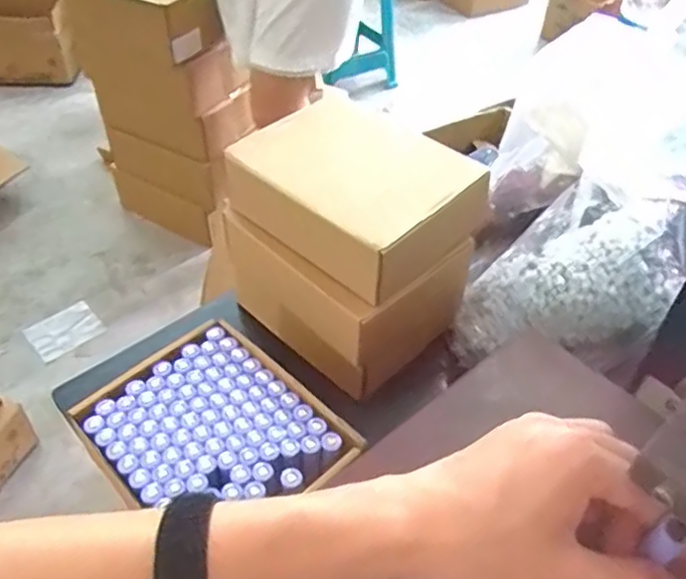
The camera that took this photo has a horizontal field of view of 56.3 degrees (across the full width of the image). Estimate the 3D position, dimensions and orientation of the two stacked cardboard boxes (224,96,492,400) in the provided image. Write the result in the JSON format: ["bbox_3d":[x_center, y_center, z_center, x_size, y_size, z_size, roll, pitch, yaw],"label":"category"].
[{"bbox_3d":[-0.002,-0.038,0.540,0.183,0.154,0.140,35,54,28],"label":"two stacked cardboard boxes"}]

